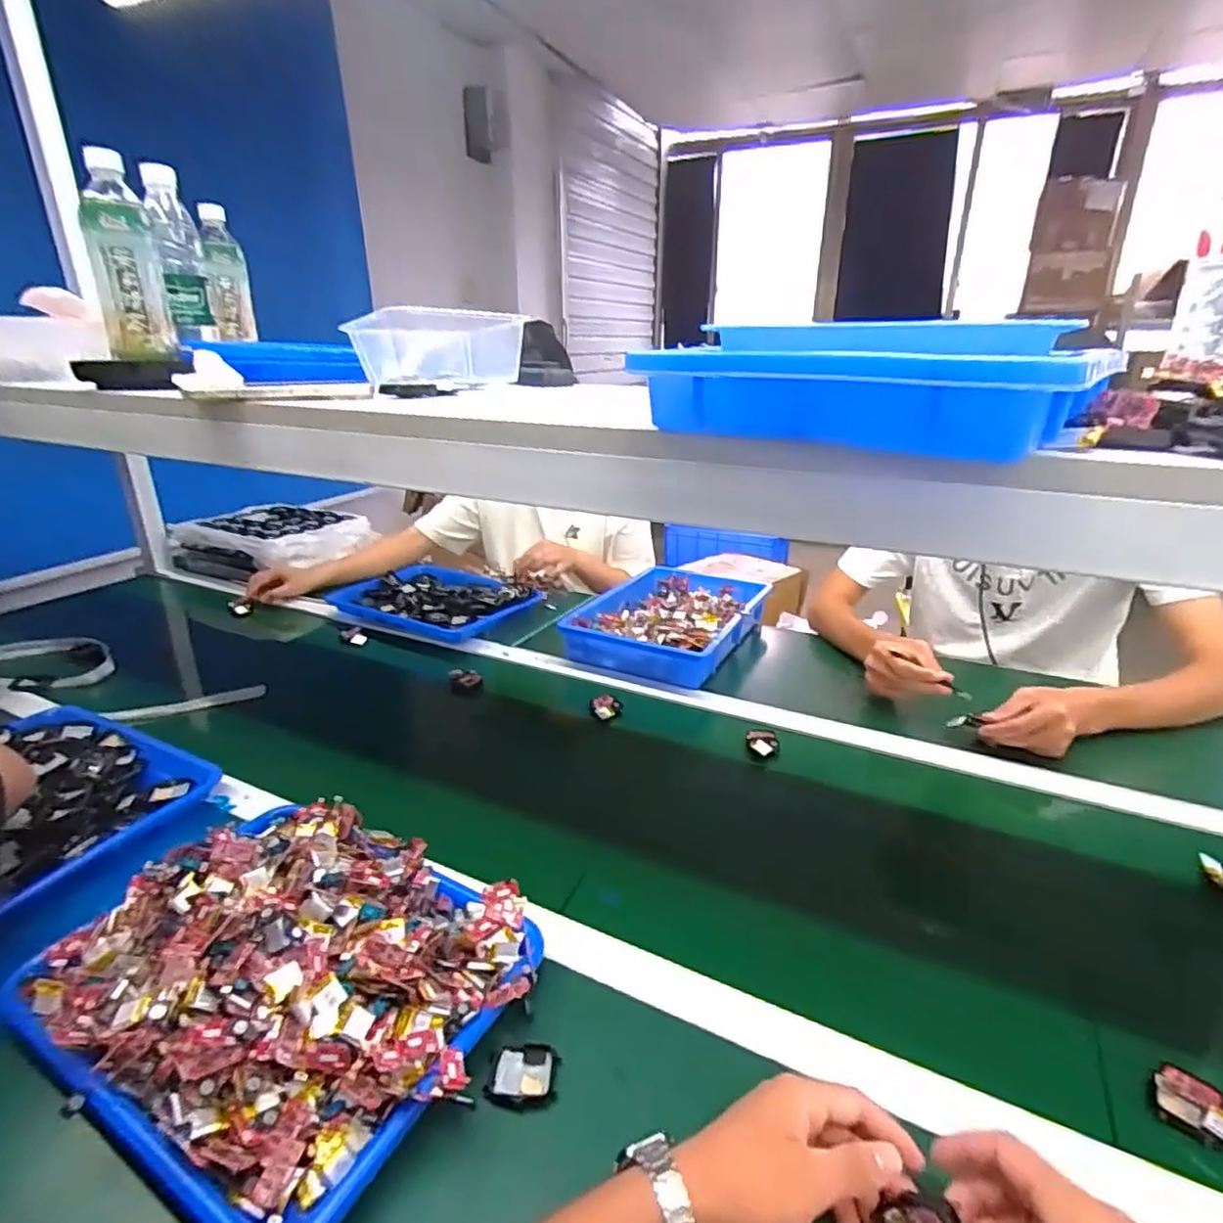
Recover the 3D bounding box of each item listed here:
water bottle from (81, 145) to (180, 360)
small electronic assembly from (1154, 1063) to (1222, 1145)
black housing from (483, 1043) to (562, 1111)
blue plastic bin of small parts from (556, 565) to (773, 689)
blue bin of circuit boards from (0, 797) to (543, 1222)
[{"bbox_3d":[-0.508,-0.364,0.697,0.063,0.182,0.066,-13,26,-29],"label":"water bottle"},{"bbox_3d":[0.388,0.322,0.440,0.044,0.015,0.042,16,27,34],"label":"small electronic assembly"},{"bbox_3d":[-0.061,0.318,0.461,0.046,0.006,0.039,1,22,3],"label":"black housing"},{"bbox_3d":[0.102,0.011,1.142,0.257,0.059,0.374,12,25,27],"label":"blue plastic bin of small parts"},{"bbox_3d":[-0.242,0.260,0.505,0.333,0.086,0.261,13,26,29],"label":"blue bin of circuit boards"}]

